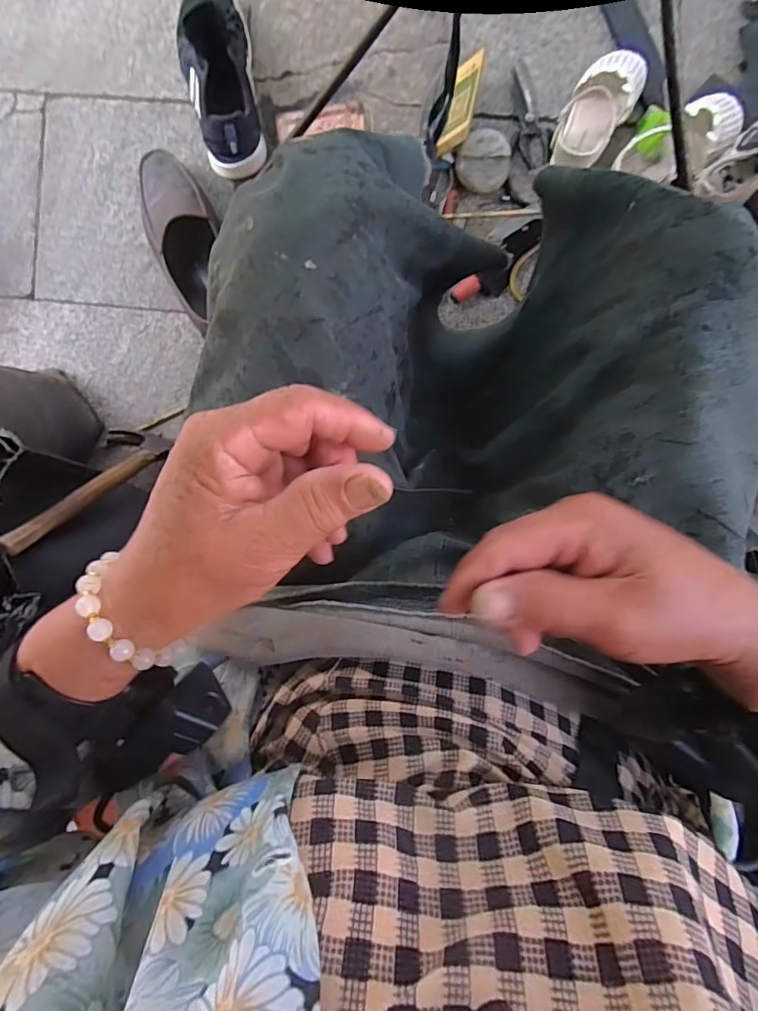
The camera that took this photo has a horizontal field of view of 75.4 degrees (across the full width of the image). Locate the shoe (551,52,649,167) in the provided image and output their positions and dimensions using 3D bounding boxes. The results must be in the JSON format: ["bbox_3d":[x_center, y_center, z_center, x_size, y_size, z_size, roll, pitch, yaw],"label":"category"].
[{"bbox_3d":[0.289,-0.523,0.650,0.081,0.062,0.168,30,94,1],"label":"shoe"}]

